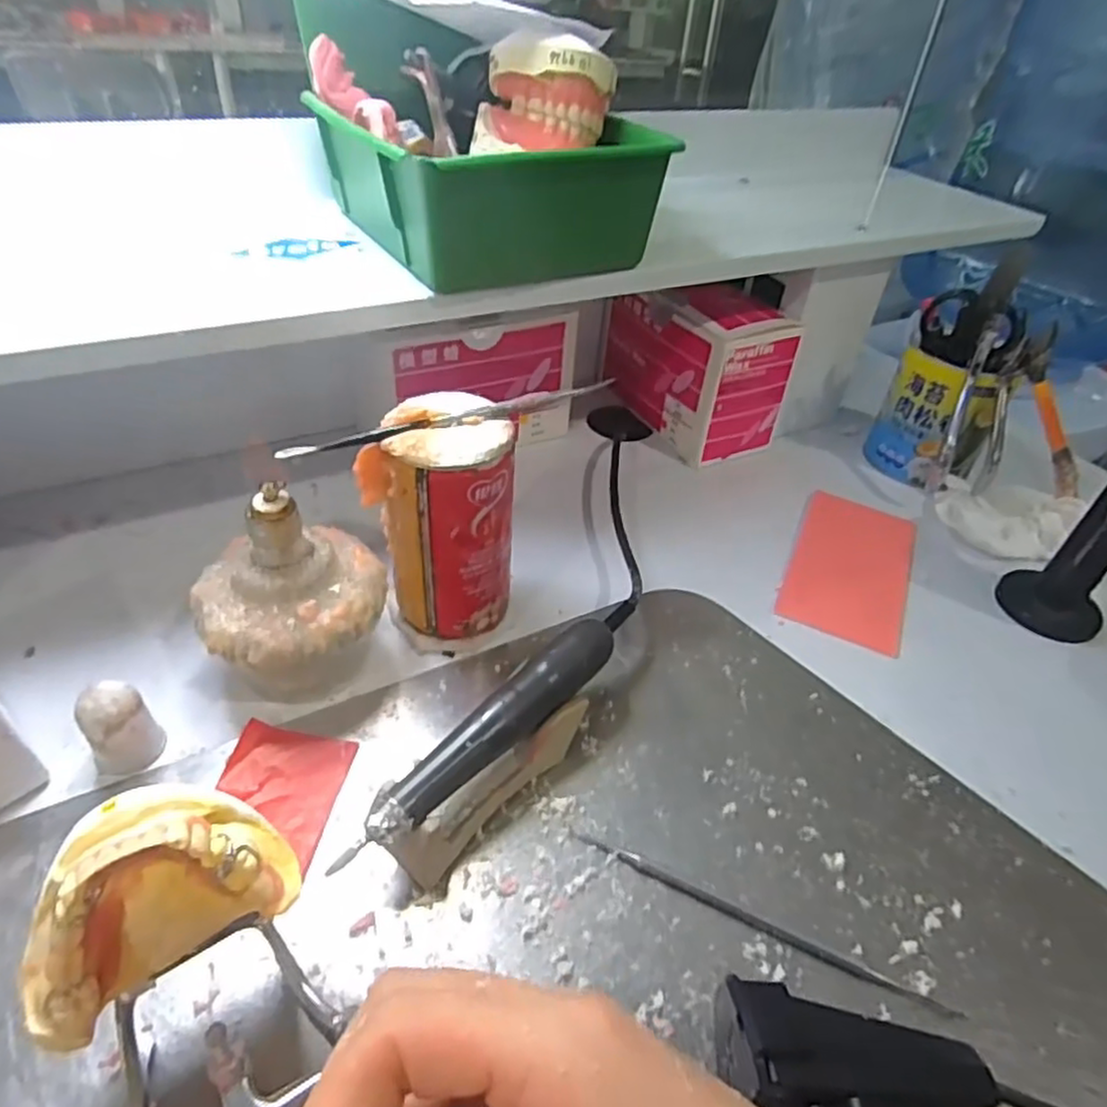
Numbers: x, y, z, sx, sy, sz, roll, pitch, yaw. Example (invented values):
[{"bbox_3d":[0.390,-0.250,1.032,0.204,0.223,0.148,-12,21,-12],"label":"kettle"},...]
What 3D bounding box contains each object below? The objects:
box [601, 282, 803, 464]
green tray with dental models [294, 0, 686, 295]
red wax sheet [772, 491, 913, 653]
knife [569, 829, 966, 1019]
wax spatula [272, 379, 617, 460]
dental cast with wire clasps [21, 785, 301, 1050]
[{"bbox_3d":[0.113,-0.163,0.579,0.084,0.114,0.153,-19,46,-26],"label":"box"},{"bbox_3d":[-0.042,-0.230,0.399,0.150,0.100,0.171,-19,46,-26],"label":"green tray with dental models"},{"bbox_3d":[0.202,0.008,0.475,0.077,0.007,0.137,20,46,17],"label":"red wax sheet"},{"bbox_3d":[0.084,0.155,0.297,0.165,0.004,0.006,19,44,18],"label":"knife"},{"bbox_3d":[-0.046,-0.065,0.336,0.164,0.008,0.009,-14,44,-21],"label":"wax spatula"},{"bbox_3d":[-0.125,0.105,0.217,0.074,0.055,0.029,-26,23,-28],"label":"dental cast with wire clasps"}]

